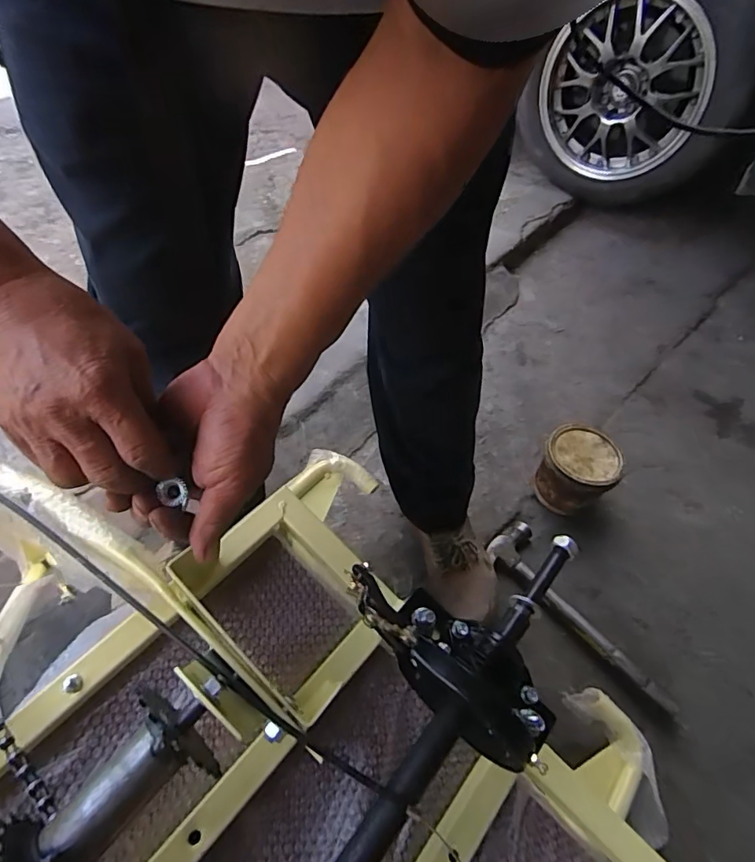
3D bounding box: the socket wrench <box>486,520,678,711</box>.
[{"bbox_3d":[0.310,0.264,0.745,0.086,0.034,0.312,-36,62,-28],"label":"socket wrench"}]

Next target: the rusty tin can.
[{"bbox_3d":[0.335,0.074,0.843,0.126,0.118,0.119,2,52,-3],"label":"rusty tin can"}]

